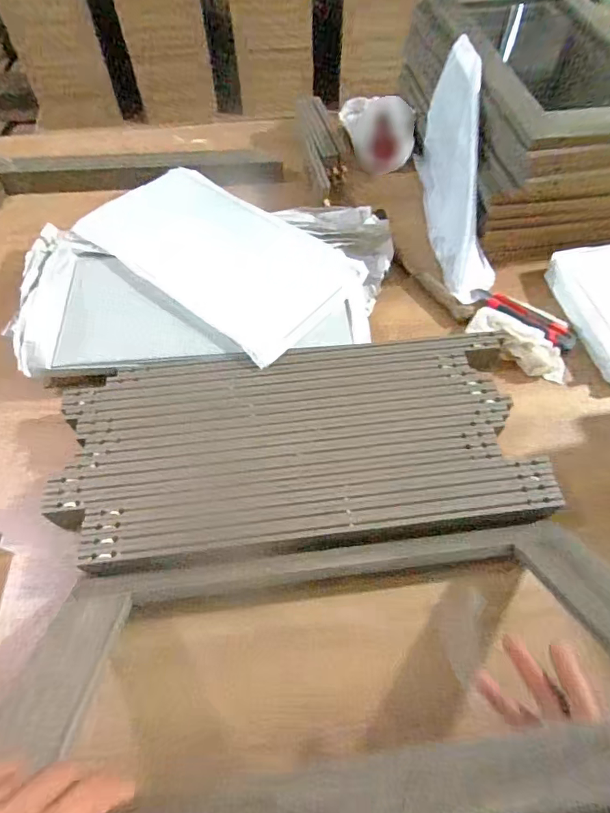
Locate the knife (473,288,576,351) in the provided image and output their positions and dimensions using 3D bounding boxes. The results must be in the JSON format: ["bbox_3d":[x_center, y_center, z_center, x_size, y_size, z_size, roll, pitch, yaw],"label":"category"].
[{"bbox_3d":[0.333,-0.140,0.713,0.054,0.015,0.164,-37,65,-20],"label":"knife"}]

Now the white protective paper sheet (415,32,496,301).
[{"bbox_3d":[0.267,-0.388,0.782,0.064,0.212,0.434,2,64,-12],"label":"white protective paper sheet"}]

